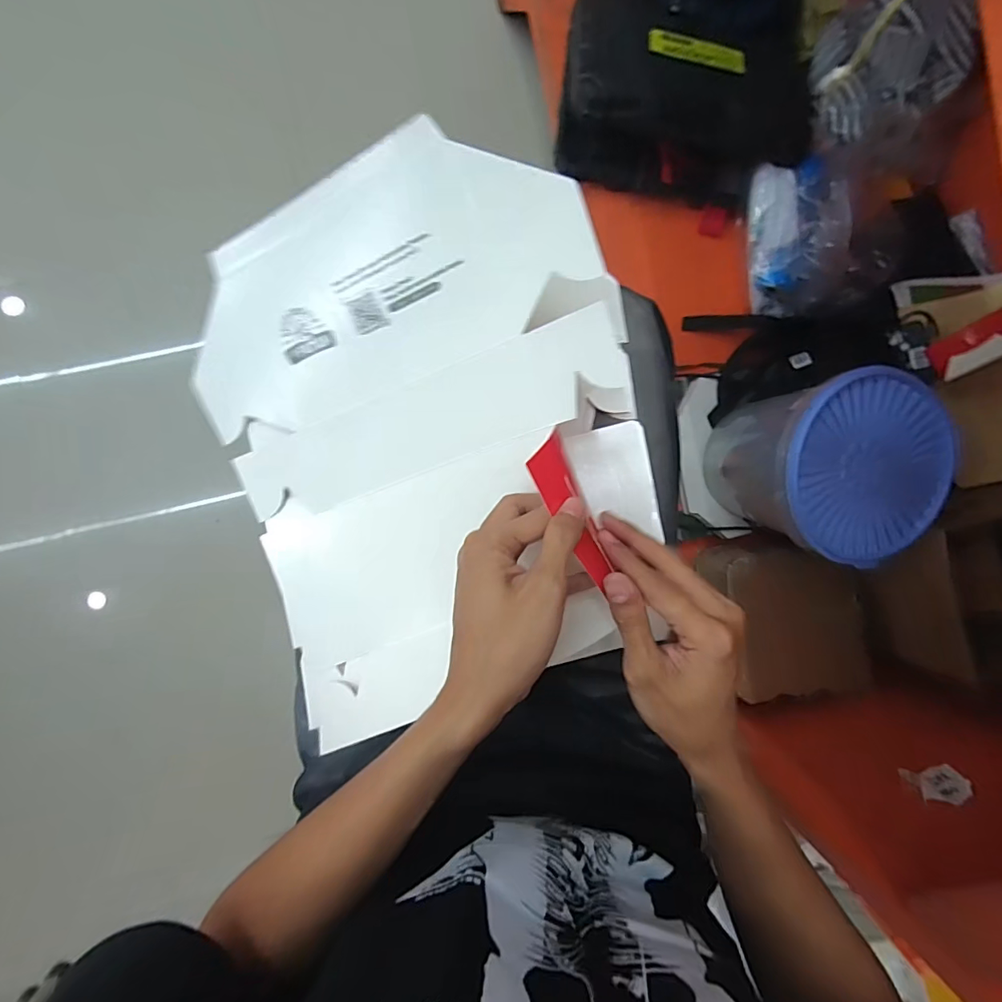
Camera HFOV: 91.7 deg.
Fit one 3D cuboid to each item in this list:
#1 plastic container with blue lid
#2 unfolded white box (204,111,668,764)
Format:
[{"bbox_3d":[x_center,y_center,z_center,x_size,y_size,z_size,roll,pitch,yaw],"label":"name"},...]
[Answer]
[{"bbox_3d":[0.451,-0.046,0.719,0.216,0.219,0.243,-9,93,-6],"label":"plastic container with blue lid"},{"bbox_3d":[-0.053,-0.031,0.315,0.260,0.110,0.325,-19,95,-5],"label":"unfolded white box"}]

